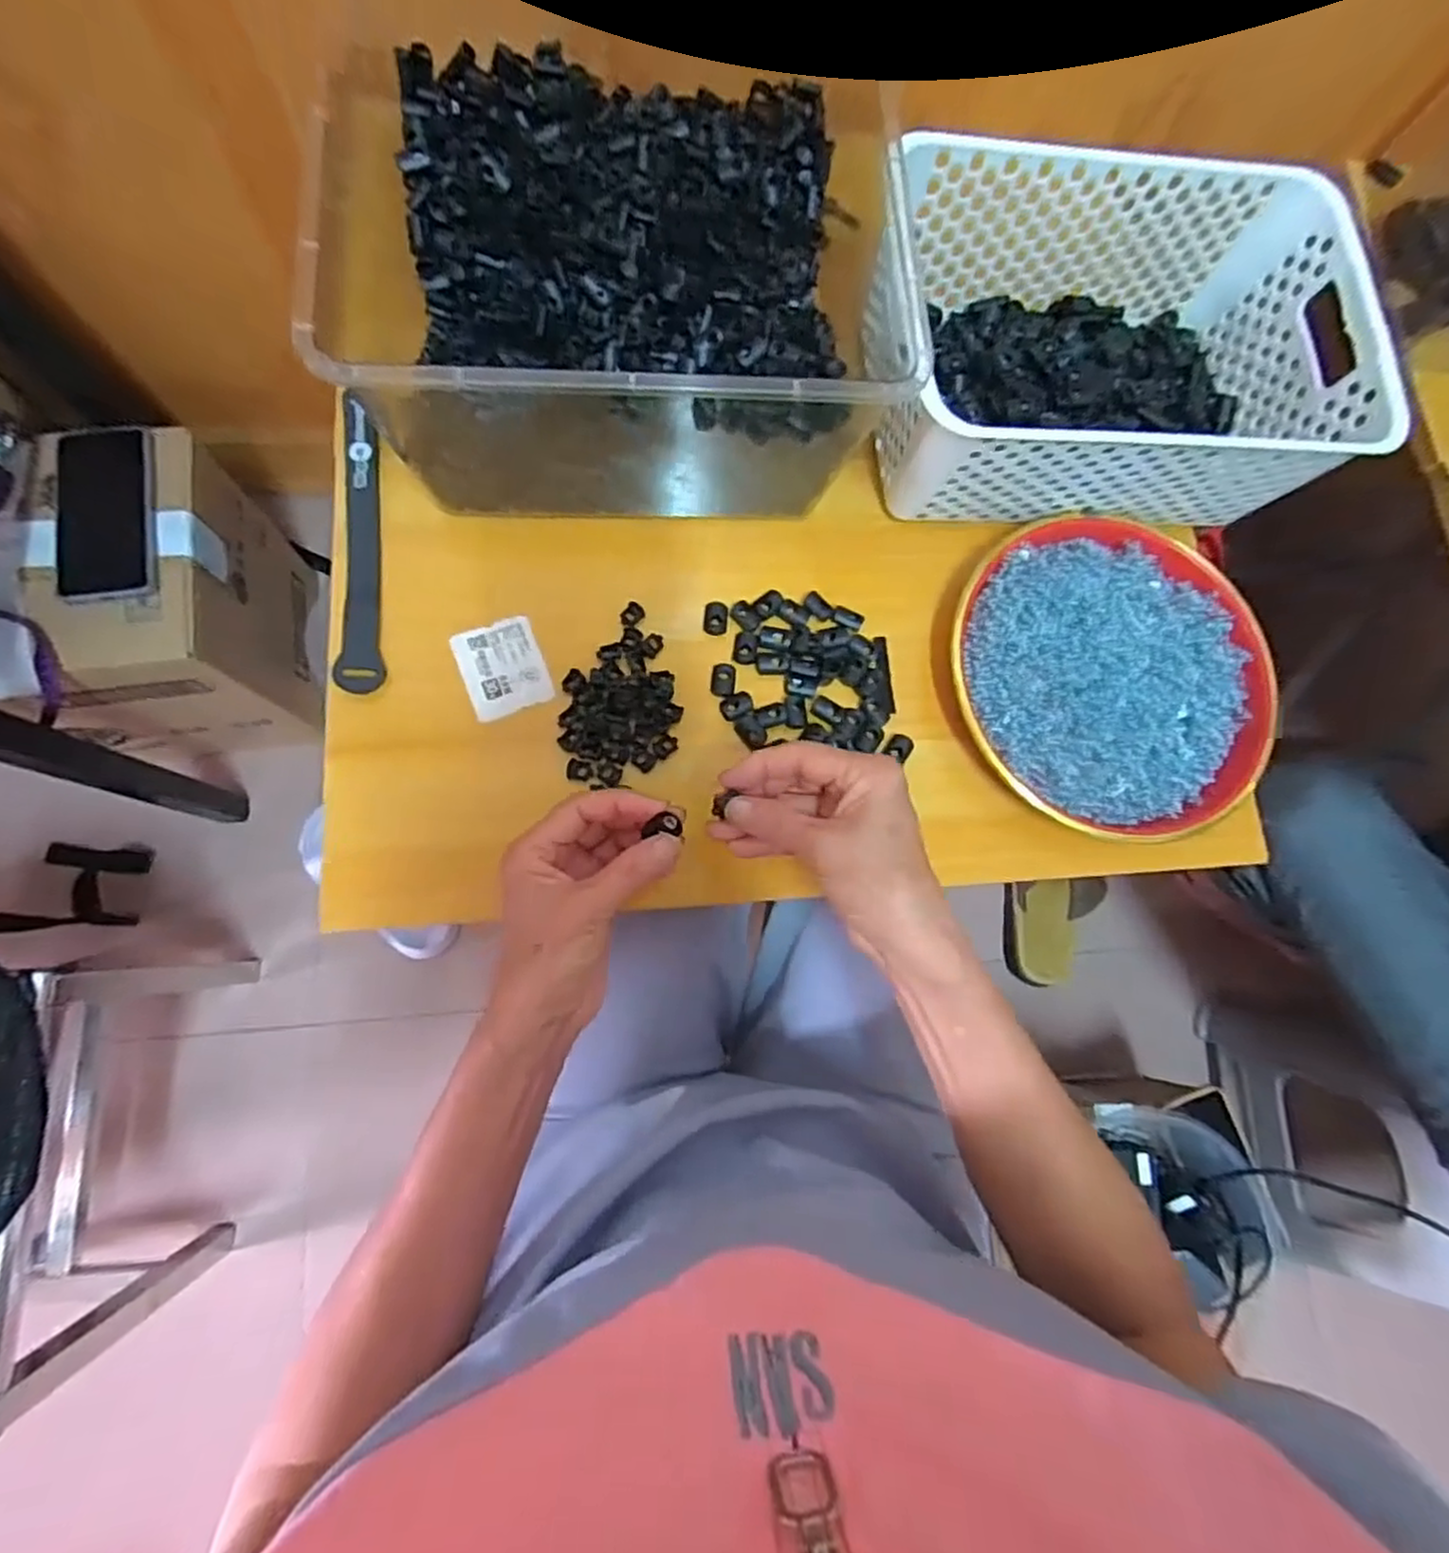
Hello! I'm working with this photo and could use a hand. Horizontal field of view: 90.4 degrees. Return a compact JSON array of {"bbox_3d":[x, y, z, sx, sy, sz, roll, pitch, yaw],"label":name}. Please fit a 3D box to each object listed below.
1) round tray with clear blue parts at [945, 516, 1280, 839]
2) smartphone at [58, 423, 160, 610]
[{"bbox_3d":[0.255,-0.070,0.469,0.213,0.024,0.208,1,78,-7],"label":"round tray with clear blue parts"},{"bbox_3d":[-0.543,-0.234,0.633,0.074,0.015,0.162,-4,79,-8],"label":"smartphone"}]

